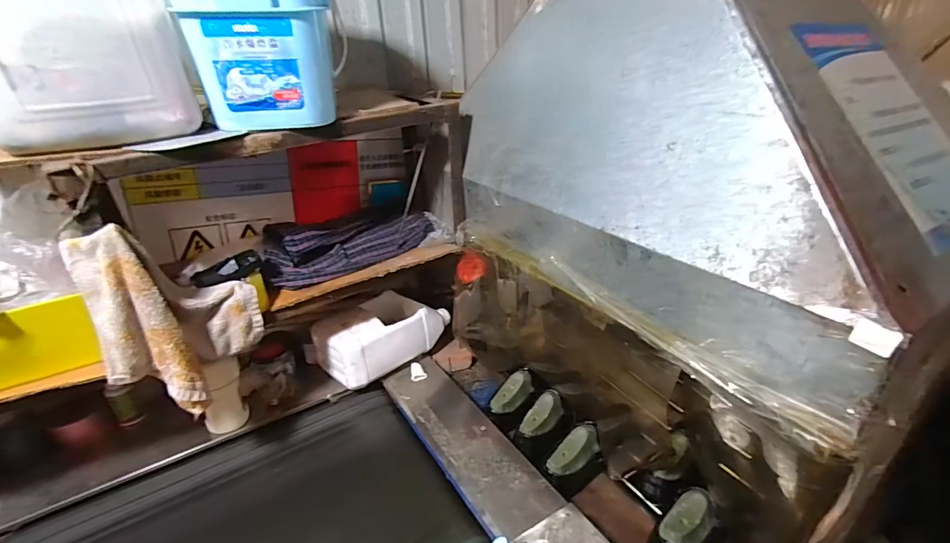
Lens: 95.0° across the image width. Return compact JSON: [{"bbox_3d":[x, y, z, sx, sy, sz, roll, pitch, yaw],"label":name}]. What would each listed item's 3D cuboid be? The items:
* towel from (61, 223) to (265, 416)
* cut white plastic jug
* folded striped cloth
[{"bbox_3d":[-0.445,0.051,0.649,0.136,0.249,0.177,5,29,11],"label":"towel"},{"bbox_3d":[-0.209,0.133,1.019,0.281,0.164,0.145,-25,36,-37],"label":"cut white plastic jug"},{"bbox_3d":[-0.247,-0.069,0.912,0.370,0.076,0.130,-21,34,-33],"label":"folded striped cloth"}]

